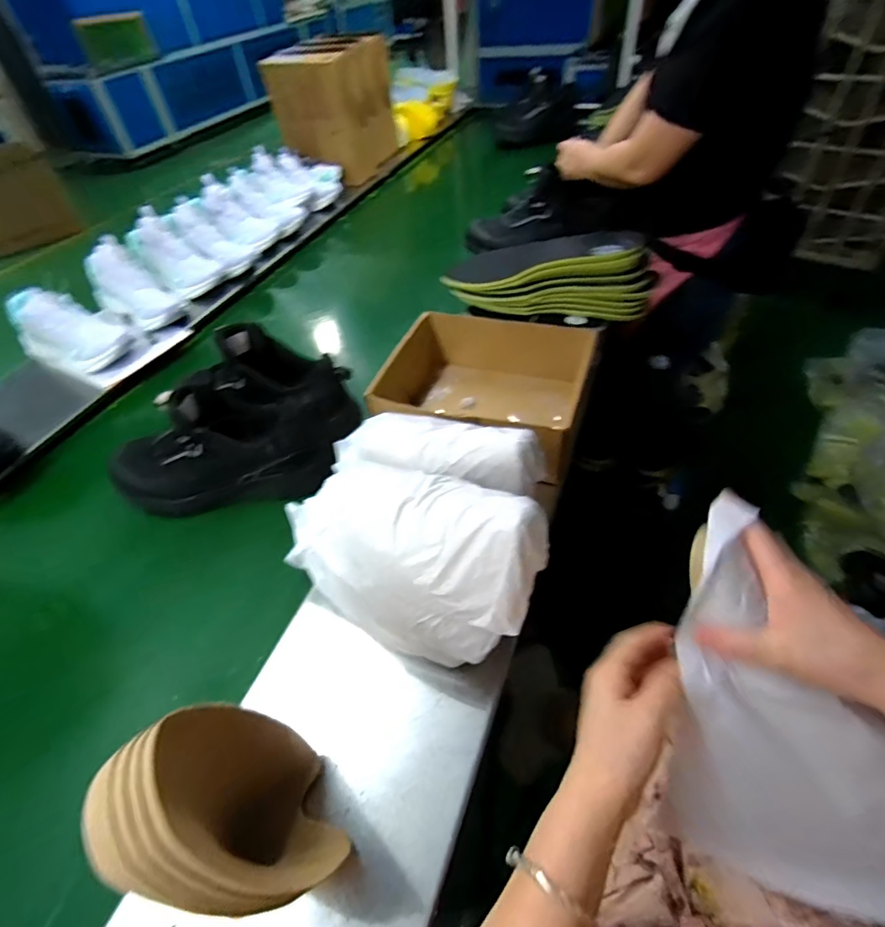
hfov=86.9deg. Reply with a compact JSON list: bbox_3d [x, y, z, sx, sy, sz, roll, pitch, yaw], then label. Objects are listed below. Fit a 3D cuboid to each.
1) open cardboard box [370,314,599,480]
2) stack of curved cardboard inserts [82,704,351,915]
[{"bbox_3d":[0.057,-0.104,0.674,0.272,0.103,0.237,9,51,14],"label":"open cardboard box"},{"bbox_3d":[-0.145,0.237,0.324,0.088,0.192,0.130,-28,52,-18],"label":"stack of curved cardboard inserts"}]

